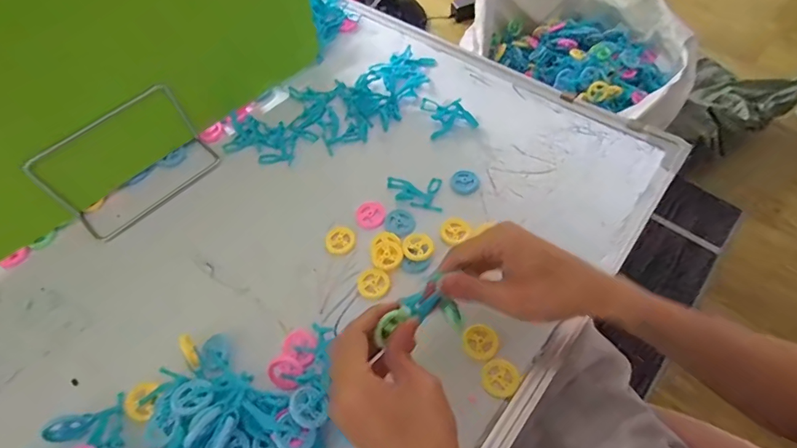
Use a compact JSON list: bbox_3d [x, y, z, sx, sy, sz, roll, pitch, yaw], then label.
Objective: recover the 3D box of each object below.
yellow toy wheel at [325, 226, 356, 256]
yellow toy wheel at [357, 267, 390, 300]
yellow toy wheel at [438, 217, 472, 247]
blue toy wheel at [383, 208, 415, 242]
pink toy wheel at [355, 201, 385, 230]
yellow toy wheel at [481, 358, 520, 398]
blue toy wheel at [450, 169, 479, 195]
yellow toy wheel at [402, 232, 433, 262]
[{"bbox_3d":[-0.057,0.016,0.437,0.029,0.004,0.030,-2,58,3],"label":"yellow toy wheel"},{"bbox_3d":[-0.023,0.054,0.408,0.028,0.004,0.028,-2,58,3],"label":"yellow toy wheel"},{"bbox_3d":[0.053,0.006,0.437,0.029,0.008,0.028,-2,58,3],"label":"yellow toy wheel"},{"bbox_3d":[0.001,-0.002,0.445,0.033,0.005,0.031,-2,58,3],"label":"blue toy wheel"},{"bbox_3d":[-0.029,-0.009,0.451,0.030,0.004,0.034,-14,58,-4],"label":"pink toy wheel"},{"bbox_3d":[0.083,0.125,0.363,0.030,0.005,0.029,-2,58,3],"label":"yellow toy wheel"},{"bbox_3d":[0.070,-0.043,0.471,0.030,0.009,0.029,-2,58,3],"label":"blue toy wheel"},{"bbox_3d":[0.019,0.021,0.427,0.029,0.007,0.031,-2,58,3],"label":"yellow toy wheel"}]

